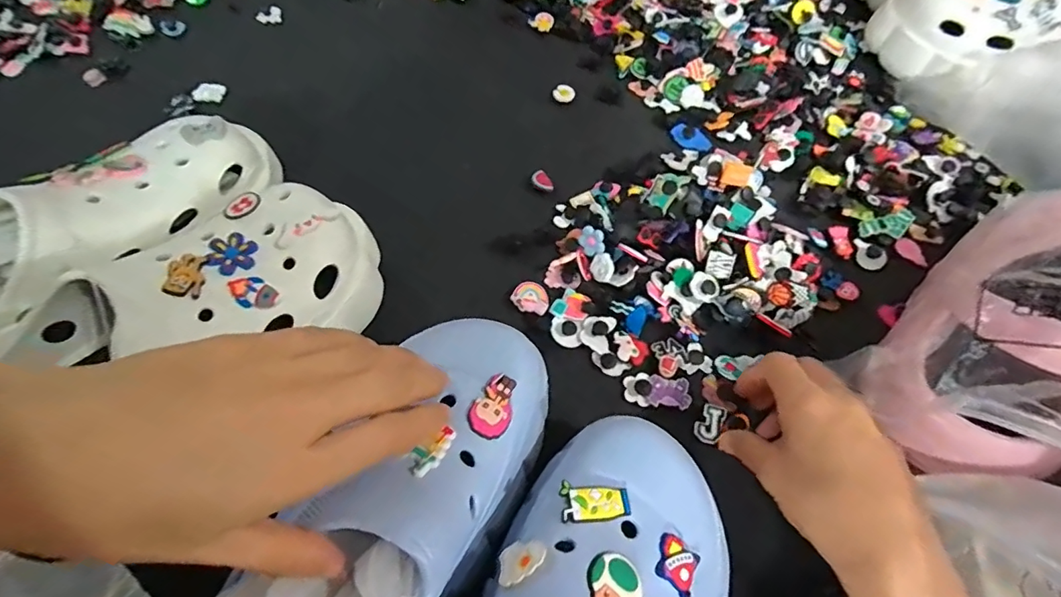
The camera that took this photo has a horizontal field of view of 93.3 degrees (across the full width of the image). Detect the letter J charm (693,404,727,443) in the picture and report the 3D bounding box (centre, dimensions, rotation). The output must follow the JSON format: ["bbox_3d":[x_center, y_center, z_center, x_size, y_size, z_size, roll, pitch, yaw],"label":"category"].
[{"bbox_3d":[0.121,0.084,0.338,0.018,0.004,0.027,25,64,11],"label":"letter J charm"}]

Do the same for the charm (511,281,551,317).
[{"bbox_3d":[0.001,-0.001,0.380,0.027,0.005,0.024,32,66,14],"label":"charm"}]

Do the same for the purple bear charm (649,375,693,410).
[{"bbox_3d":[0.098,0.065,0.348,0.027,0.004,0.023,10,62,4],"label":"purple bear charm"}]

